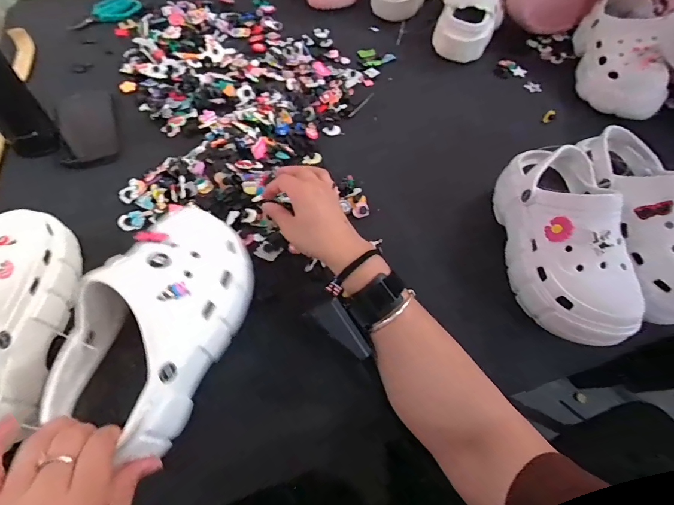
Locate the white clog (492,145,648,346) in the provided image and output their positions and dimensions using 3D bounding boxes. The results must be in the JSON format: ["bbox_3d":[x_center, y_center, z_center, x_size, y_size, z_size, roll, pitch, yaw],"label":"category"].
[{"bbox_3d":[0.269,-0.025,0.449,0.101,0.099,0.251,1,58,-2],"label":"white clog"}]

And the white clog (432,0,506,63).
[{"bbox_3d":[0.264,-0.484,0.737,0.125,0.108,0.211,21,60,10],"label":"white clog"}]

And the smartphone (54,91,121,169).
[{"bbox_3d":[-0.390,-0.195,0.592,0.083,0.010,0.166,-20,61,-14],"label":"smartphone"}]

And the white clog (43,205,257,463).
[{"bbox_3d":[-0.161,0.060,0.345,0.099,0.094,0.226,17,59,8],"label":"white clog"}]

